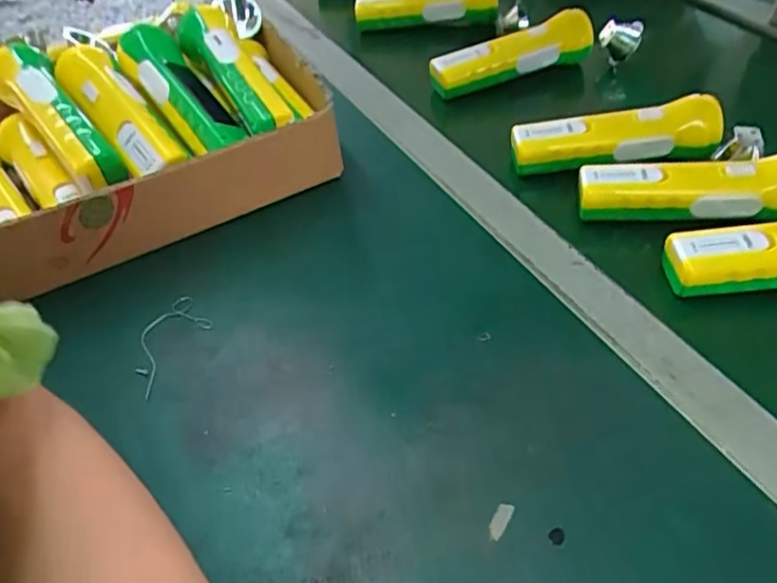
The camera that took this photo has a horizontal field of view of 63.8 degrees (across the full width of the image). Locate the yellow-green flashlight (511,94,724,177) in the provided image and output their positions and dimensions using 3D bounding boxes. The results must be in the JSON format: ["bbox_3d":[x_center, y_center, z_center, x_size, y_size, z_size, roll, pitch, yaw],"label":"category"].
[{"bbox_3d":[0.194,-0.138,0.539,0.173,0.030,0.048,-6,47,0],"label":"yellow-green flashlight"}]

